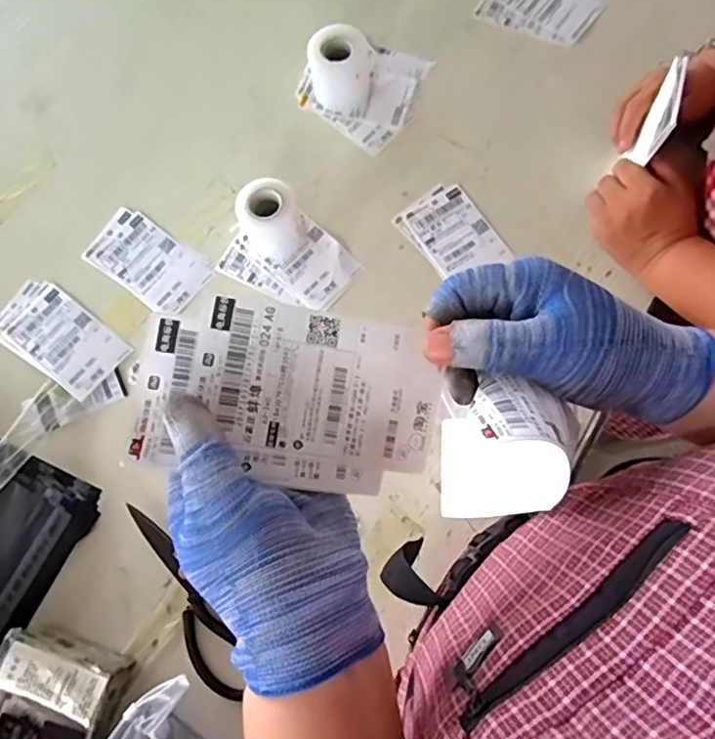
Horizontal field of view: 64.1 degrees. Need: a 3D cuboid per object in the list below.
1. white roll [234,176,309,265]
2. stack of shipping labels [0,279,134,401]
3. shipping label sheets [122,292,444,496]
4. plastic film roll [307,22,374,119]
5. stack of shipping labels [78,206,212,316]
[{"bbox_3d":[-0.095,-0.167,0.629,0.061,0.072,0.061,-1,73,5],"label":"white roll"},{"bbox_3d":[-0.337,-0.037,0.644,0.156,0.008,0.082,34,79,13],"label":"stack of shipping labels"},{"bbox_3d":[-0.032,0.012,0.291,0.149,0.008,0.090,9,83,-11],"label":"shipping label sheets"},{"bbox_3d":[-0.019,-0.364,0.688,0.075,0.076,0.079,1,76,2],"label":"plastic film roll"},{"bbox_3d":[-0.244,-0.126,0.666,0.145,0.013,0.082,34,79,13],"label":"stack of shipping labels"}]

